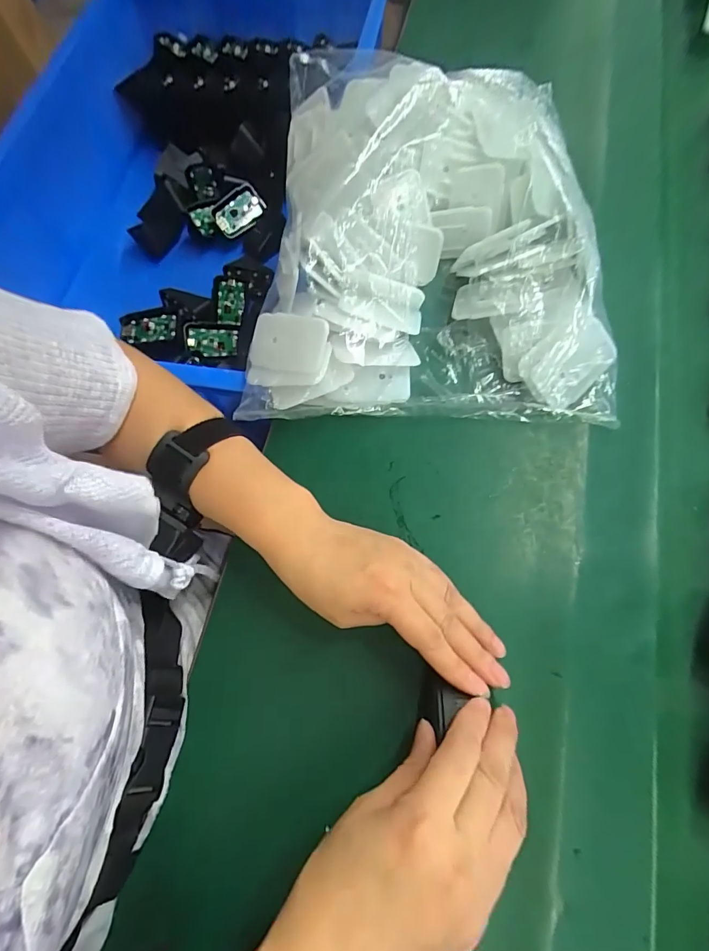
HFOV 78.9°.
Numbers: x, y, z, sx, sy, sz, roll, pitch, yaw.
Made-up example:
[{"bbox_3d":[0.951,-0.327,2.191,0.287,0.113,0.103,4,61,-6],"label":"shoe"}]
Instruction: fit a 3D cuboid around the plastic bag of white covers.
[{"bbox_3d":[0.059,-0.212,0.356,0.286,0.080,0.331,2,70,6],"label":"plastic bag of white covers"}]

